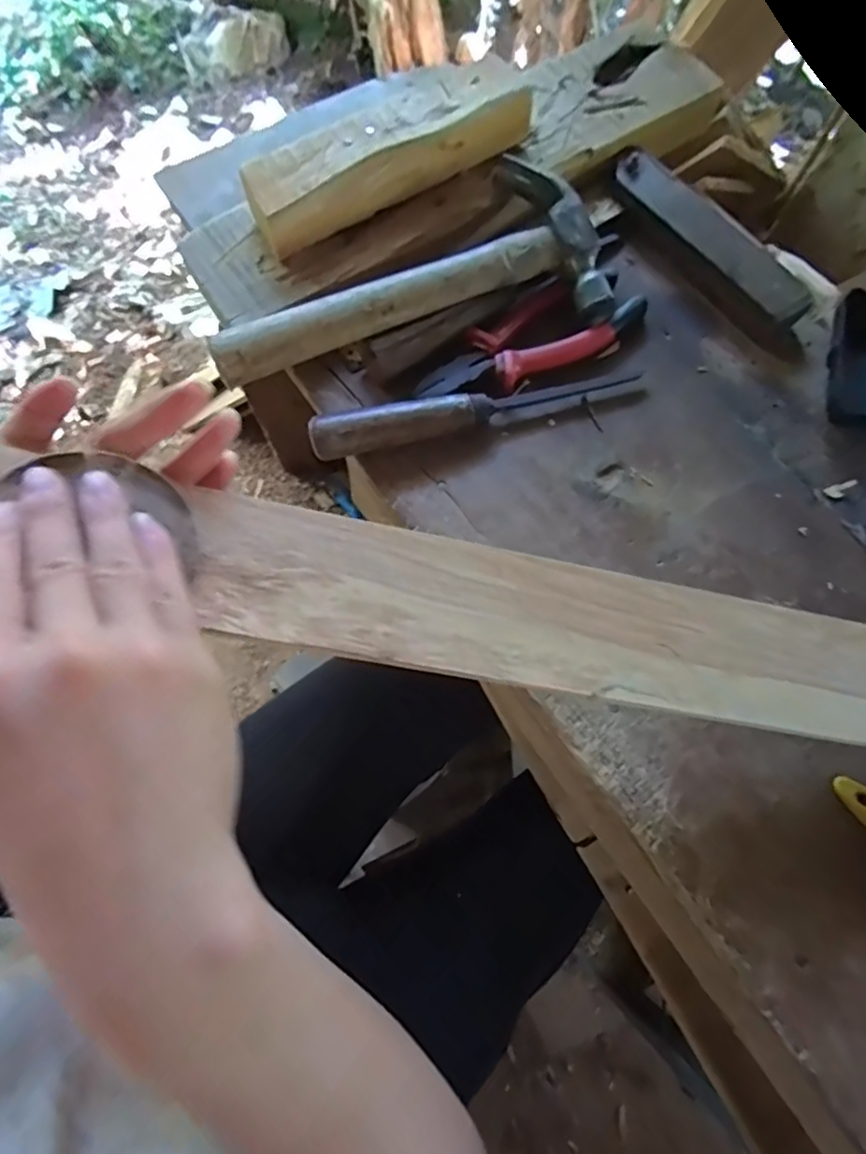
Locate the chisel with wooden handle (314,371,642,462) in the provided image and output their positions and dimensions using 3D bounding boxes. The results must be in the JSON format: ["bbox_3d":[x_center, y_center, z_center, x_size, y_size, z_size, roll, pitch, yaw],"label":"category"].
[{"bbox_3d":[0.031,-0.118,0.408,0.230,0.027,0.022,-15,73,-6],"label":"chisel with wooden handle"}]

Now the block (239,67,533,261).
[{"bbox_3d":[-0.034,-0.301,0.420,0.213,0.041,0.051,-32,75,-10],"label":"block"}]

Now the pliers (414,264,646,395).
[{"bbox_3d":[0.072,-0.169,0.430,0.182,0.018,0.065,-37,76,-12],"label":"pliers"}]

